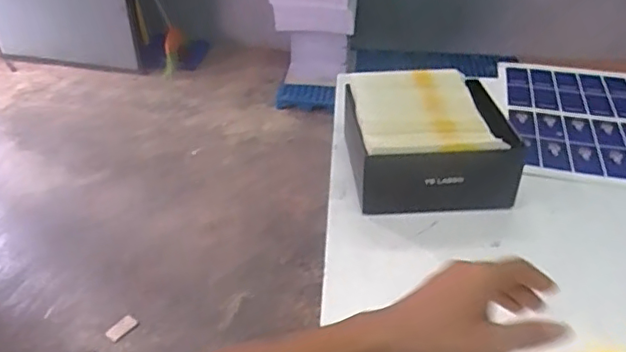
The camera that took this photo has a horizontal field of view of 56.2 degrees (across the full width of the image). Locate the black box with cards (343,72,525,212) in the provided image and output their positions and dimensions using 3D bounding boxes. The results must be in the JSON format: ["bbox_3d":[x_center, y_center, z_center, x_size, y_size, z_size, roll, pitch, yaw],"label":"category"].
[{"bbox_3d":[0.172,-0.058,0.895,0.229,0.118,0.199,1,36,-3],"label":"black box with cards"}]

